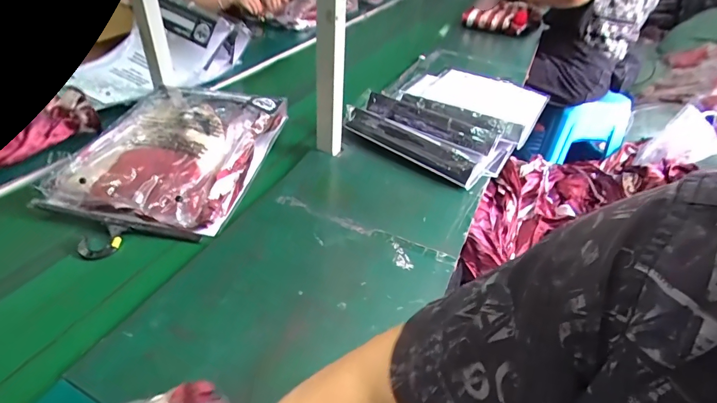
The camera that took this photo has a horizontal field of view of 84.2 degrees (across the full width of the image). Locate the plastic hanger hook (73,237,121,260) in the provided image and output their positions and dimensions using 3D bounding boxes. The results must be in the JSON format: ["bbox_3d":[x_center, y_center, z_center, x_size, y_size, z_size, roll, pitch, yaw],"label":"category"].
[{"bbox_3d":[-0.386,0.069,0.586,0.056,0.015,0.038,-1,39,-8],"label":"plastic hanger hook"}]

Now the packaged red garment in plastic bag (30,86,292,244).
[{"bbox_3d":[-0.337,-0.101,0.745,0.293,0.070,0.419,9,39,4],"label":"packaged red garment in plastic bag"}]

